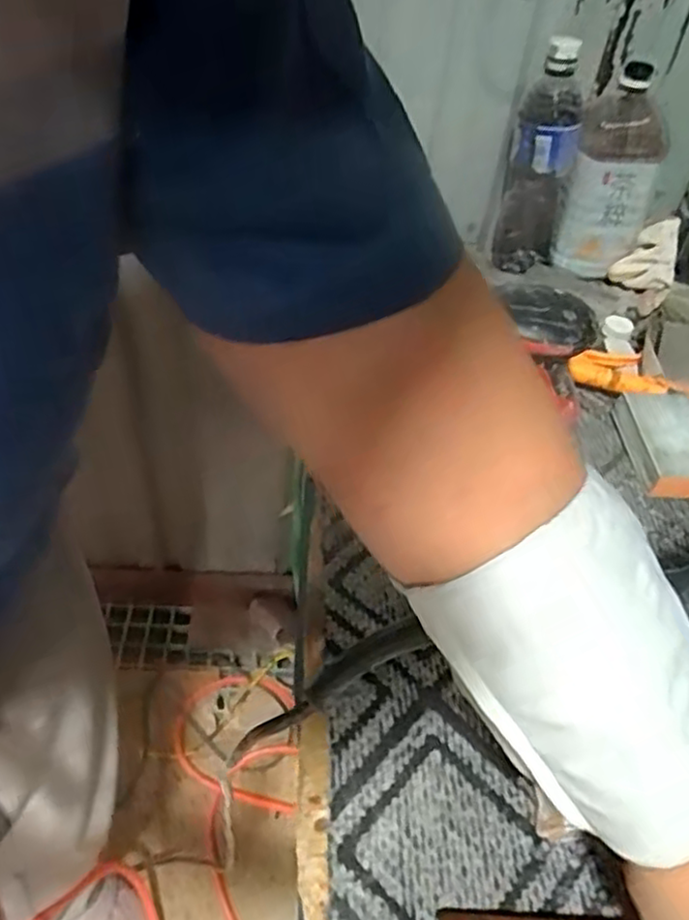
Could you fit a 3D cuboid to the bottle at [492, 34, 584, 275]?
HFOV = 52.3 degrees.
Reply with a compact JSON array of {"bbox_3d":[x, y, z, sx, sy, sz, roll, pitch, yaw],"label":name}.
[{"bbox_3d":[0.200,-0.298,0.724,0.067,0.221,0.069,15,47,7],"label":"bottle"}]

